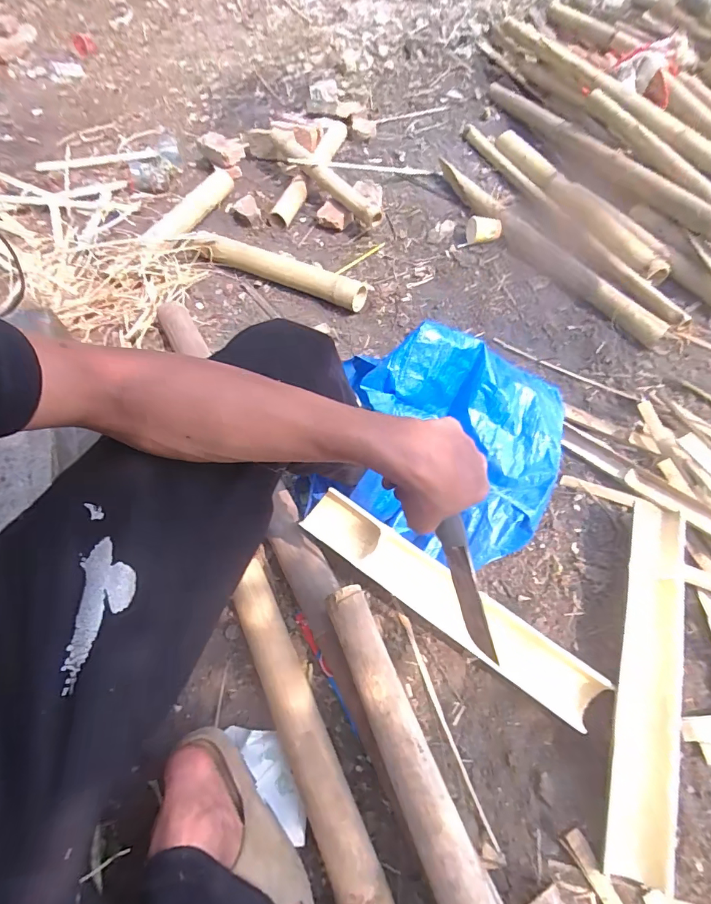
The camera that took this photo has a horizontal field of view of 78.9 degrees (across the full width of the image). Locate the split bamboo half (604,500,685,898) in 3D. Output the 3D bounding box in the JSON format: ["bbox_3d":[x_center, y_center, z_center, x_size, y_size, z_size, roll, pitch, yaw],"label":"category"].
[{"bbox_3d":[0.449,0.326,0.660,0.085,0.050,0.534,16,64,11],"label":"split bamboo half"}]

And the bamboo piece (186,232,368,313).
[{"bbox_3d":[-0.207,-0.481,1.139,0.503,0.067,0.068,22,65,14],"label":"bamboo piece"}]

